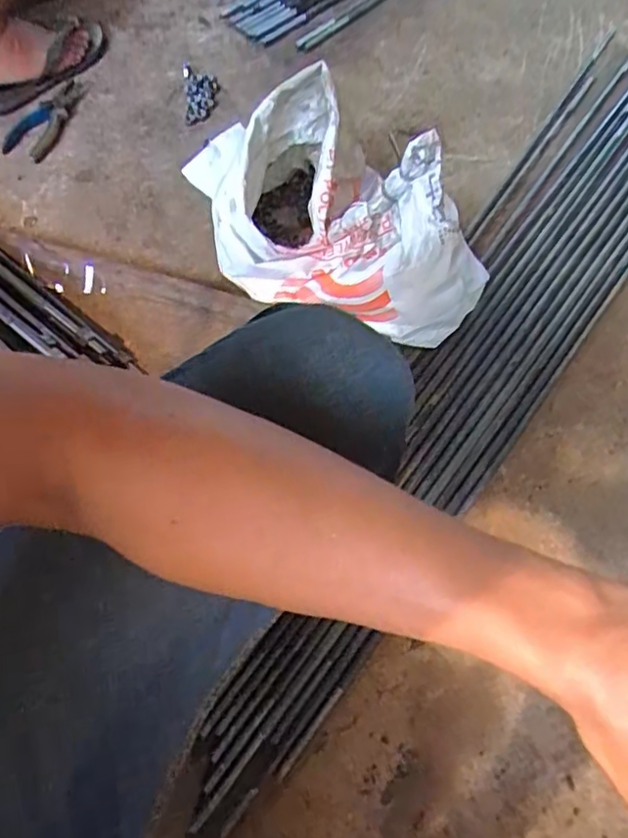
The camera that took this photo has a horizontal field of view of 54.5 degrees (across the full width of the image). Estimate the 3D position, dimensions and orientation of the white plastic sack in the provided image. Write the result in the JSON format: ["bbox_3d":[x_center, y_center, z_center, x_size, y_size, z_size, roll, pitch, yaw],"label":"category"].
[{"bbox_3d":[0.050,-0.247,0.733,0.340,0.225,0.192,26,67,11],"label":"white plastic sack"}]

